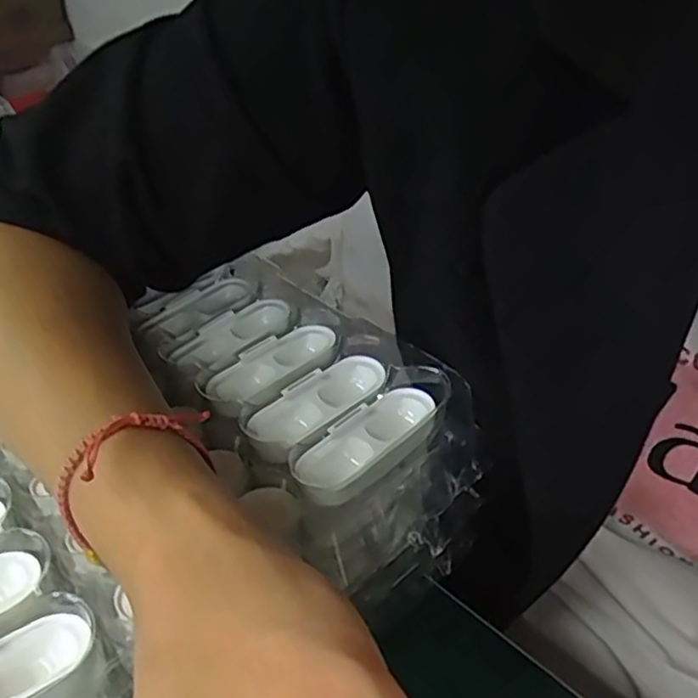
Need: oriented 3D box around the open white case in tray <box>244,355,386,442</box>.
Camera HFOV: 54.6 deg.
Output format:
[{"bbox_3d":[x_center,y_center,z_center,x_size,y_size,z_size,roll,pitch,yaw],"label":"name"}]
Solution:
[{"bbox_3d":[-0.011,0.022,0.285,0.062,0.014,0.024,-29,46,-31],"label":"open white case in tray"}]

